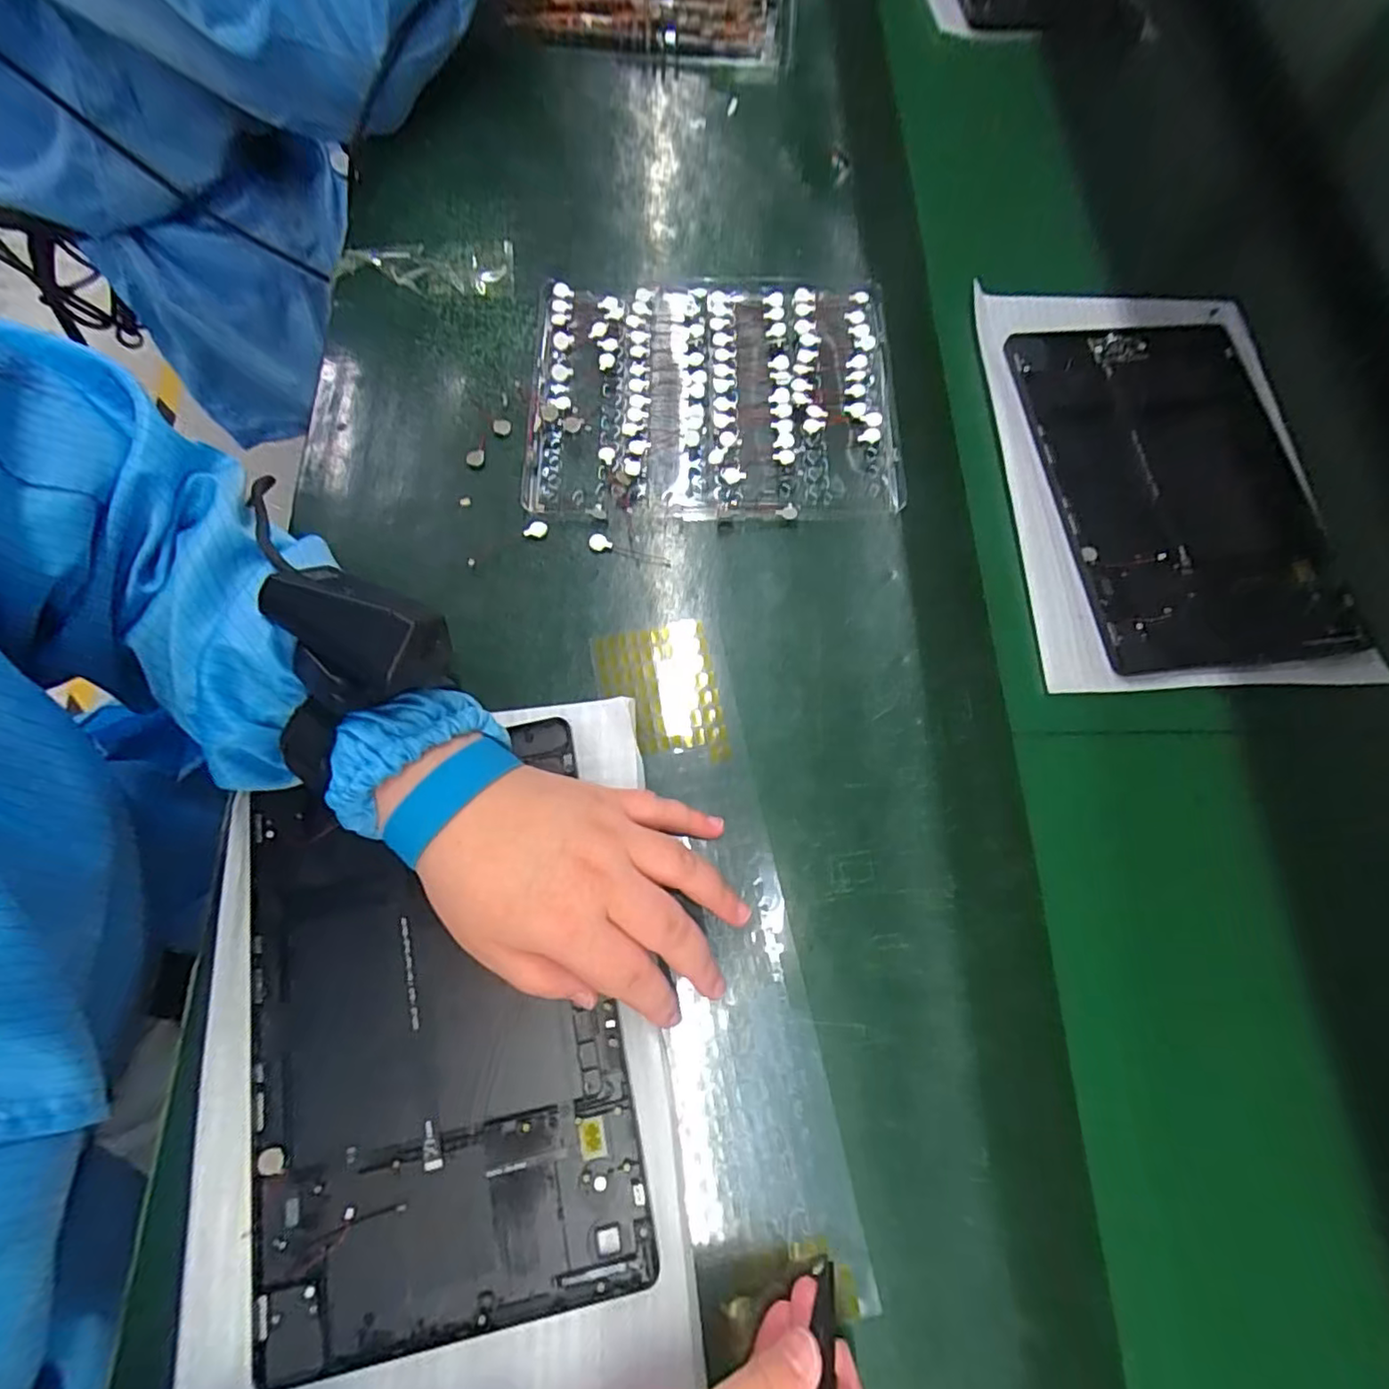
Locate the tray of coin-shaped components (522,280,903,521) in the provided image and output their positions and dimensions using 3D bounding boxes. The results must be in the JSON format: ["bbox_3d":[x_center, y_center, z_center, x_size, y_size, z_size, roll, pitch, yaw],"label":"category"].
[{"bbox_3d":[0.009,-0.183,0.381,0.214,0.027,0.166,1,72,-1],"label":"tray of coin-shaped components"}]

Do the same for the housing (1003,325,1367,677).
[{"bbox_3d":[0.290,-0.125,0.374,0.150,0.010,0.228,-10,73,-5],"label":"housing"}]

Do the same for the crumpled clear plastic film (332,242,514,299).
[{"bbox_3d":[-0.179,-0.286,0.415,0.115,0.011,0.043,3,72,-1],"label":"crumpled clear plastic film"}]

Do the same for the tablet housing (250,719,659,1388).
[{"bbox_3d":[-0.114,0.141,0.279,0.154,0.009,0.231,-11,73,-5],"label":"tablet housing"}]

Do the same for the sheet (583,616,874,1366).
[{"bbox_3d":[0.010,0.109,0.295,0.070,0.010,0.303,-10,73,-7],"label":"sheet"}]

